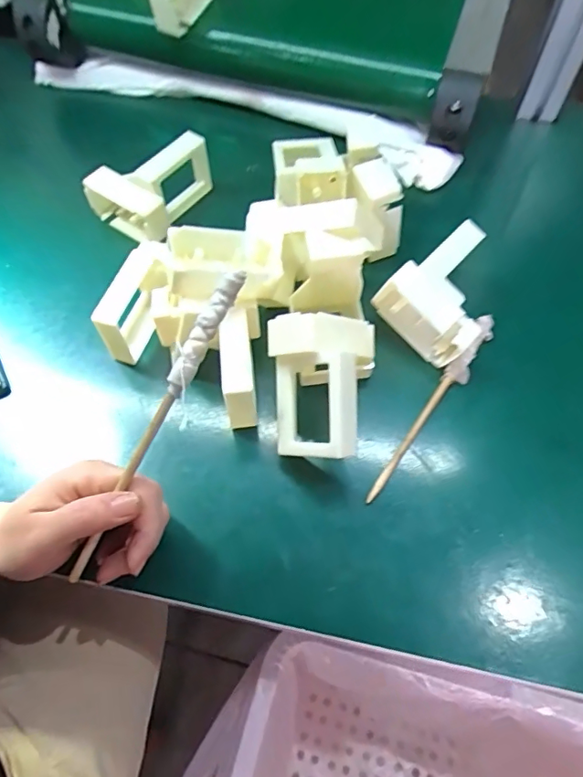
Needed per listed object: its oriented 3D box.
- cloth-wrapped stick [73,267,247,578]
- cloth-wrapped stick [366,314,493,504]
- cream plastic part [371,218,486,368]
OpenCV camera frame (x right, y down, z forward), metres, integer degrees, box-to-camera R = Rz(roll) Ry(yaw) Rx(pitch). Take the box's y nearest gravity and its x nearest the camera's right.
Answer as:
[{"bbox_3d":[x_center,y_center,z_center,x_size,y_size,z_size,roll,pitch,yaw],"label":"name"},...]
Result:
[{"bbox_3d":[-0.077,0.023,0.288,0.010,0.012,0.195,33,99,17],"label":"cloth-wrapped stick"},{"bbox_3d":[0.112,0.009,0.398,0.020,0.016,0.188,33,67,18],"label":"cloth-wrapped stick"},{"bbox_3d":[0.124,-0.081,0.421,0.083,0.048,0.100,39,74,3],"label":"cream plastic part"}]

